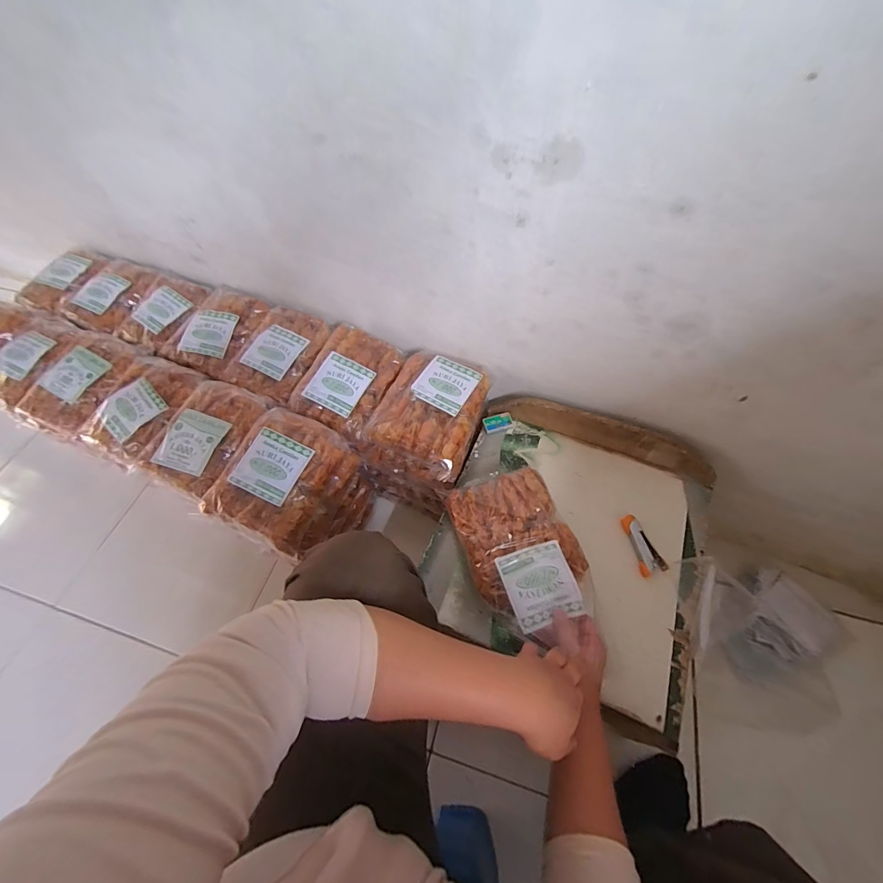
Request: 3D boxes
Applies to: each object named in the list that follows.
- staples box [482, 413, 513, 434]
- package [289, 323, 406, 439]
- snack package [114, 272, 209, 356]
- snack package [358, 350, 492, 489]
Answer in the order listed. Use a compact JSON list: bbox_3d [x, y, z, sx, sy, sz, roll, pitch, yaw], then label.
[{"bbox_3d":[0.105,-0.035,0.734,0.051,0.008,0.034,-13,58,-5],"label":"staples box"},{"bbox_3d":[-0.169,-0.116,0.717,0.152,0.050,0.197,19,61,15],"label":"package"},{"bbox_3d":[-0.607,-0.285,0.859,0.152,0.047,0.191,20,61,15],"label":"snack package"},{"bbox_3d":[-0.020,-0.049,0.710,0.171,0.112,0.214,21,61,16],"label":"snack package"}]

